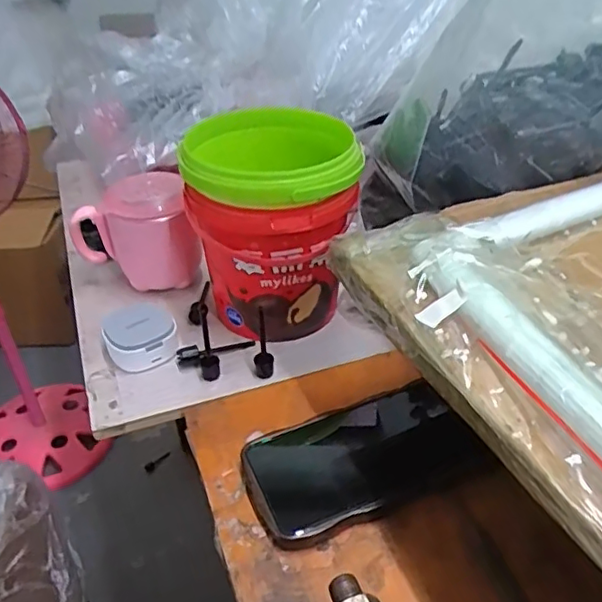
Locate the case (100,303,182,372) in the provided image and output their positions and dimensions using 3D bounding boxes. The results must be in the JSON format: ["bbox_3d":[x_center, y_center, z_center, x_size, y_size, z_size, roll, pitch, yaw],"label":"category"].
[{"bbox_3d":[-0.128,0.027,0.491,0.055,0.032,0.053,-9,37,-12],"label":"case"}]

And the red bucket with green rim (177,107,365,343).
[{"bbox_3d":[-0.024,-0.059,0.498,0.127,0.155,0.134,-3,36,-4],"label":"red bucket with green rim"}]

